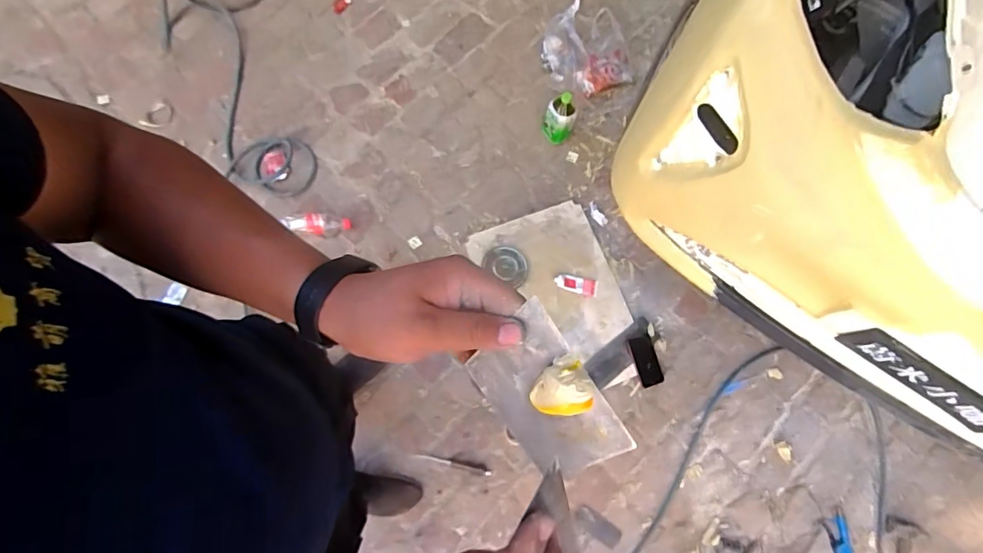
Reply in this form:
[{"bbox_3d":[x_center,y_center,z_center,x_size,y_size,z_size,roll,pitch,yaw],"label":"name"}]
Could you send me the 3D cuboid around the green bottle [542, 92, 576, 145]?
[{"bbox_3d":[0.216,-0.507,1.554,0.097,0.211,0.075,16,76,3],"label":"green bottle"}]

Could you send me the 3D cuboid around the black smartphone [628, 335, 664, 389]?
[{"bbox_3d":[0.470,0.256,1.487,0.076,0.017,0.147,-16,81,-9],"label":"black smartphone"}]

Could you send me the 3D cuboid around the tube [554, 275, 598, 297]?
[{"bbox_3d":[0.261,0.029,1.521,0.129,0.023,0.056,11,75,1],"label":"tube"}]

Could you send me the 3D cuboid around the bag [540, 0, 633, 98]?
[{"bbox_3d":[0.314,-0.829,1.713,0.290,0.107,0.390,-13,76,-5],"label":"bag"}]

